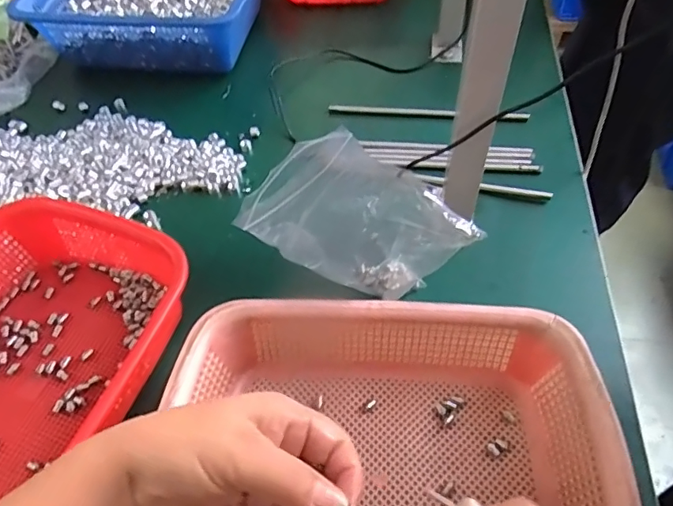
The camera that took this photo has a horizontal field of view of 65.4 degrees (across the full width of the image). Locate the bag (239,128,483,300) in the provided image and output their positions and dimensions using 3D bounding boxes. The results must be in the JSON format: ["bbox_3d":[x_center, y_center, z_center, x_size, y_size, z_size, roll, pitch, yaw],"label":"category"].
[{"bbox_3d":[0.016,-0.028,0.458,0.194,0.141,0.053,9,56,10],"label":"bag"}]

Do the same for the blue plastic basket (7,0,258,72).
[{"bbox_3d":[-0.252,-0.368,0.752,0.311,0.093,0.247,4,55,7],"label":"blue plastic basket"}]

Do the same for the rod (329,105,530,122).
[{"bbox_3d":[0.113,-0.175,0.648,0.241,0.009,0.011,4,53,4],"label":"rod"}]

